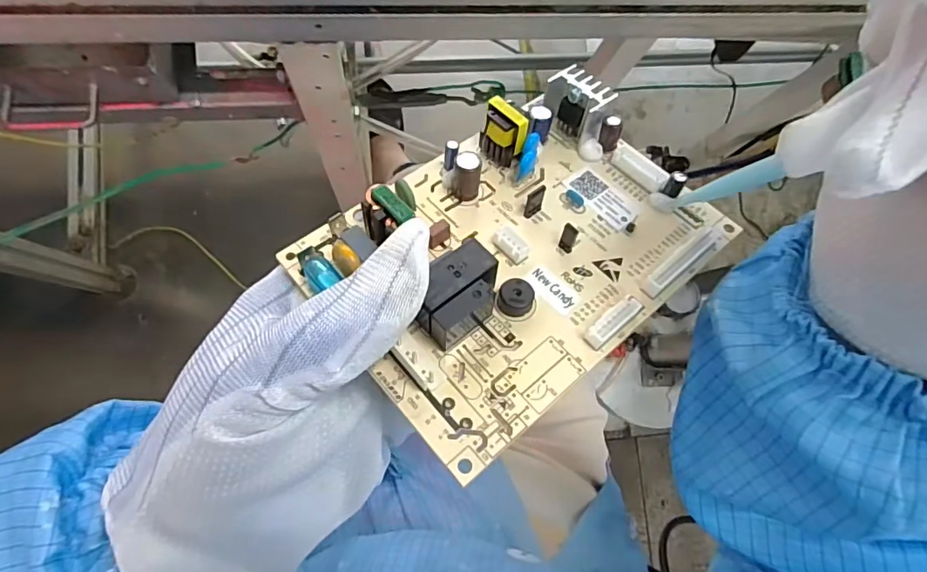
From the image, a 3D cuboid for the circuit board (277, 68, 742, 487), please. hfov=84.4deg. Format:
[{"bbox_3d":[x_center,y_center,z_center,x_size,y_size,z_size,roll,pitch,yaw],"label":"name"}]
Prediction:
[{"bbox_3d":[0.020,-0.014,0.179,0.133,0.023,0.092,-37,78,-23],"label":"circuit board"}]

